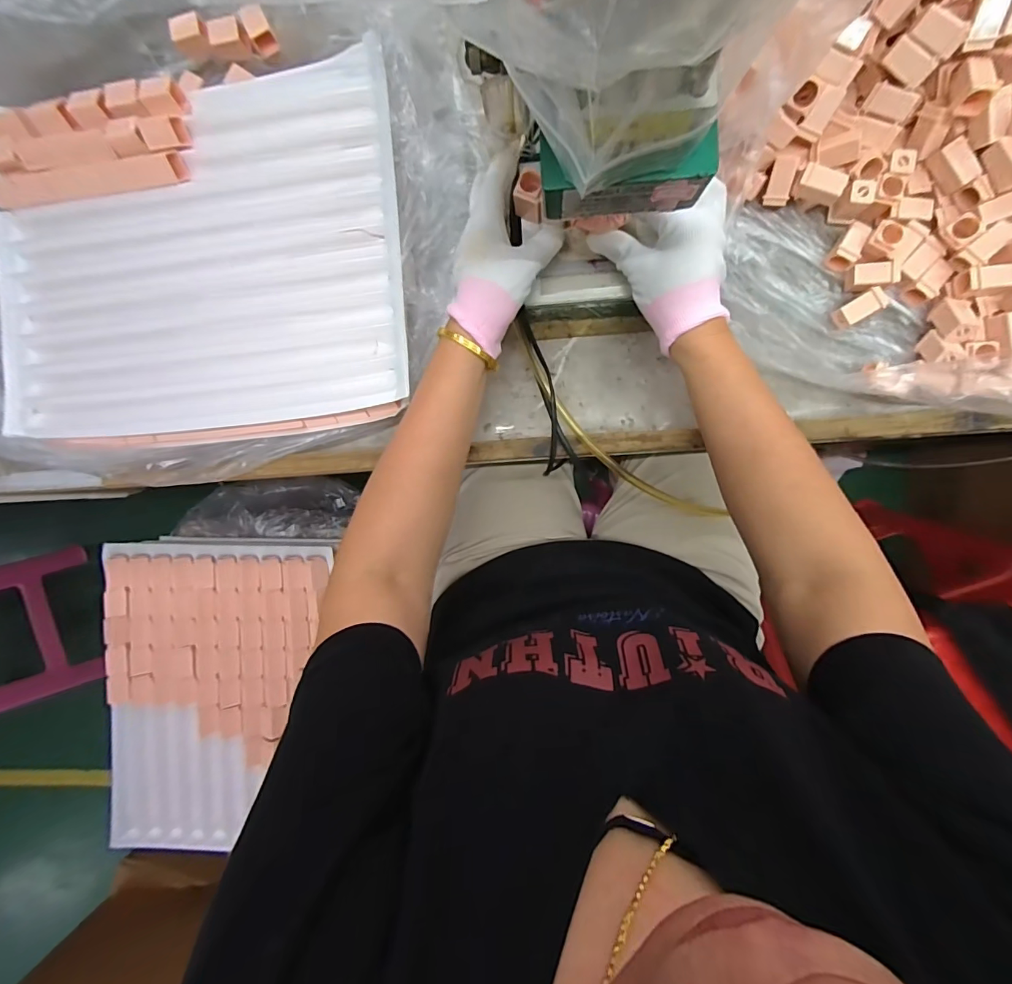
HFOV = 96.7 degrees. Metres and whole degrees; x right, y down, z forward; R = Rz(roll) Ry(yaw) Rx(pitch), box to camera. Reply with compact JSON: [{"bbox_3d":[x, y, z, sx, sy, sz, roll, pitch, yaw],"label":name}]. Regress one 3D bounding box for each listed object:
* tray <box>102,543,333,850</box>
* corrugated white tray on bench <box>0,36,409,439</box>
[{"bbox_3d":[-0.384,0.271,0.587,0.287,0.028,0.412,3,93,5],"label":"tray"},{"bbox_3d":[-0.290,-0.216,0.415,0.392,0.027,0.302,-5,93,6],"label":"corrugated white tray on bench"}]

